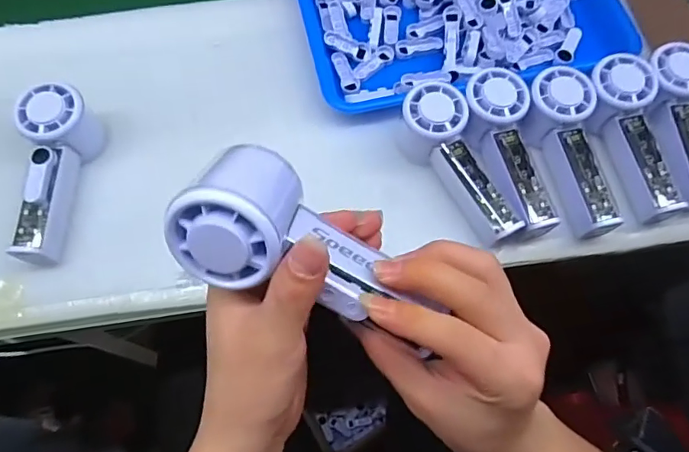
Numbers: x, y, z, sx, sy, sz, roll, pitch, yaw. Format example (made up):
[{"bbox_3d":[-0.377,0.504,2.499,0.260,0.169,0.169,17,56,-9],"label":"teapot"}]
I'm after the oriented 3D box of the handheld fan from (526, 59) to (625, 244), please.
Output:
[{"bbox_3d":[0.207,-0.068,0.453,0.056,0.041,0.155,-10,81,-5],"label":"handheld fan"}]

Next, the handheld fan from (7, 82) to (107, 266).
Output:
[{"bbox_3d":[-0.248,-0.044,0.434,0.052,0.062,0.150,-5,68,-3],"label":"handheld fan"}]

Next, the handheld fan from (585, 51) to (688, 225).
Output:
[{"bbox_3d":[0.266,-0.081,0.459,0.057,0.045,0.157,-10,81,-5],"label":"handheld fan"}]

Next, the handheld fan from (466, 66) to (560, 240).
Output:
[{"bbox_3d":[0.149,-0.068,0.449,0.056,0.041,0.153,-13,81,-7],"label":"handheld fan"}]

